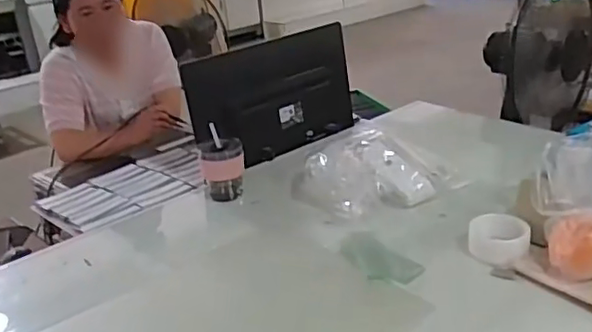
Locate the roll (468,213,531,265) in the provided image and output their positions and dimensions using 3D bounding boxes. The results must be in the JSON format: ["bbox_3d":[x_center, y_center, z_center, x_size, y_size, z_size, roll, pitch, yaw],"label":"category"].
[{"bbox_3d":[0.306,0.109,0.908,0.085,0.040,0.085,-5,23,2],"label":"roll"}]

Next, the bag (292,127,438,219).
[{"bbox_3d":[0.126,0.014,1.126,0.214,0.099,0.192,-16,25,-21],"label":"bag"}]

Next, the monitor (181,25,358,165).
[{"bbox_3d":[-0.039,-0.167,1.440,0.477,0.262,0.042,-22,11,-33],"label":"monitor"}]

